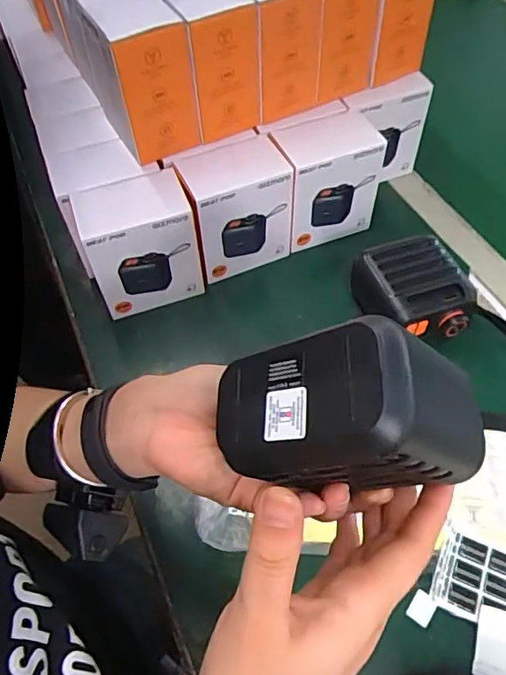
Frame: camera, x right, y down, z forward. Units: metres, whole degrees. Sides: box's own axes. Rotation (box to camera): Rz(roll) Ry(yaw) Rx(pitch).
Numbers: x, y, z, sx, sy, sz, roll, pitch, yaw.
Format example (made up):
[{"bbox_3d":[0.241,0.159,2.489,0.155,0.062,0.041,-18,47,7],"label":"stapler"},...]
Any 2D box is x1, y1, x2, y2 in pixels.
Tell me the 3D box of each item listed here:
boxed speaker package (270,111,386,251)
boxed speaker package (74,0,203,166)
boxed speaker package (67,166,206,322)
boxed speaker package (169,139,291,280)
[{"bbox_3d":[0.075,-0.163,0.547,0.102,0.109,0.068,-21,58,-11],"label":"boxed speaker package"},{"bbox_3d":[-0.104,-0.236,0.461,0.073,0.114,0.099,-28,59,-15],"label":"boxed speaker package"},{"bbox_3d":[-0.107,-0.087,0.497,0.097,0.112,0.062,-19,57,-10],"label":"boxed speaker package"},{"bbox_3d":[-0.018,-0.126,0.522,0.103,0.110,0.066,-26,59,-14],"label":"boxed speaker package"}]

